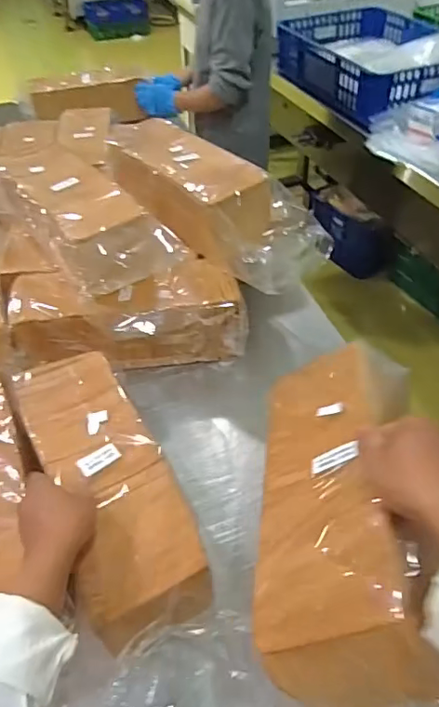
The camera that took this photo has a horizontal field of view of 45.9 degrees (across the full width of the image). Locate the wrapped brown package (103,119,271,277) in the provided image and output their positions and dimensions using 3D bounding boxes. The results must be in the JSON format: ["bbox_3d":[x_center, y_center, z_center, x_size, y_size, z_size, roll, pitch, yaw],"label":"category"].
[{"bbox_3d":[-0.060,-0.295,0.941,0.137,0.125,0.390,-33,53,-28],"label":"wrapped brown package"}]

